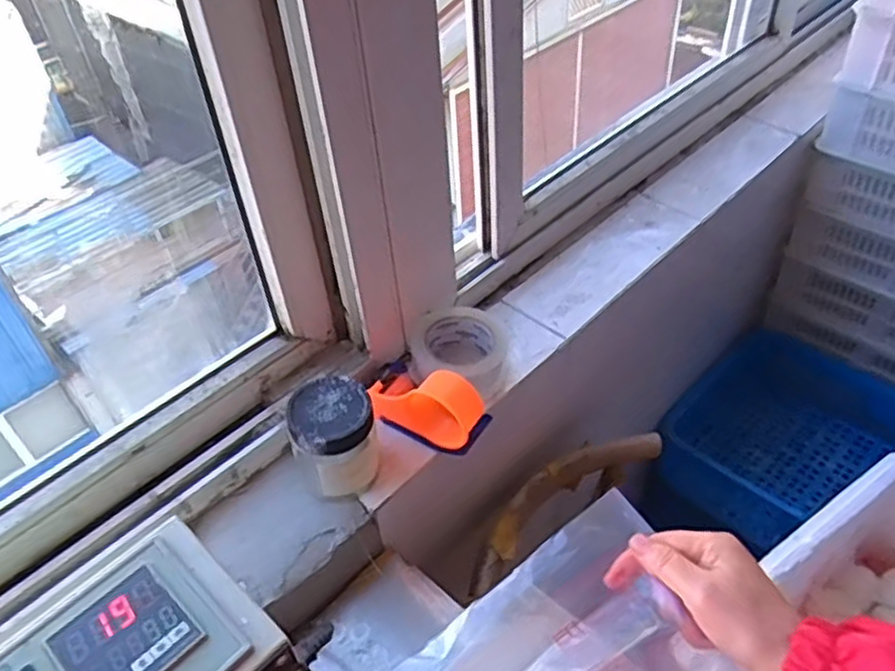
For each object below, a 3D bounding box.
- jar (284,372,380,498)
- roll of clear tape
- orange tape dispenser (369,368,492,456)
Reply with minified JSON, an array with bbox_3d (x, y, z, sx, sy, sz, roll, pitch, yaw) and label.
[{"bbox_3d":[-0.112,0.106,0.722,0.081,0.107,0.074,-3,43,3],"label":"jar"},{"bbox_3d":[0.017,0.014,0.850,0.108,0.056,0.110,-3,43,3],"label":"roll of clear tape"},{"bbox_3d":[-0.023,0.069,0.774,0.132,0.083,0.060,23,50,27],"label":"orange tape dispenser"}]

